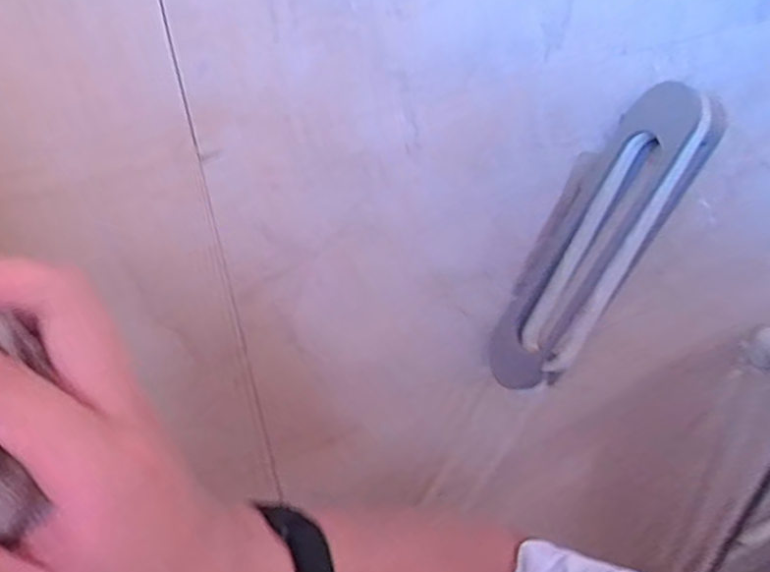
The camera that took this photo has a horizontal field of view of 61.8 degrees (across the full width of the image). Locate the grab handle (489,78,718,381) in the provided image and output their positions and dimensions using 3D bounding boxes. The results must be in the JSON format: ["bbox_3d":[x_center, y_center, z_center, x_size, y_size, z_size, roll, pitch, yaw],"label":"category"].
[{"bbox_3d":[0.187,-0.029,0.553,0.083,0.281,0.061,7,32,-30],"label":"grab handle"}]

